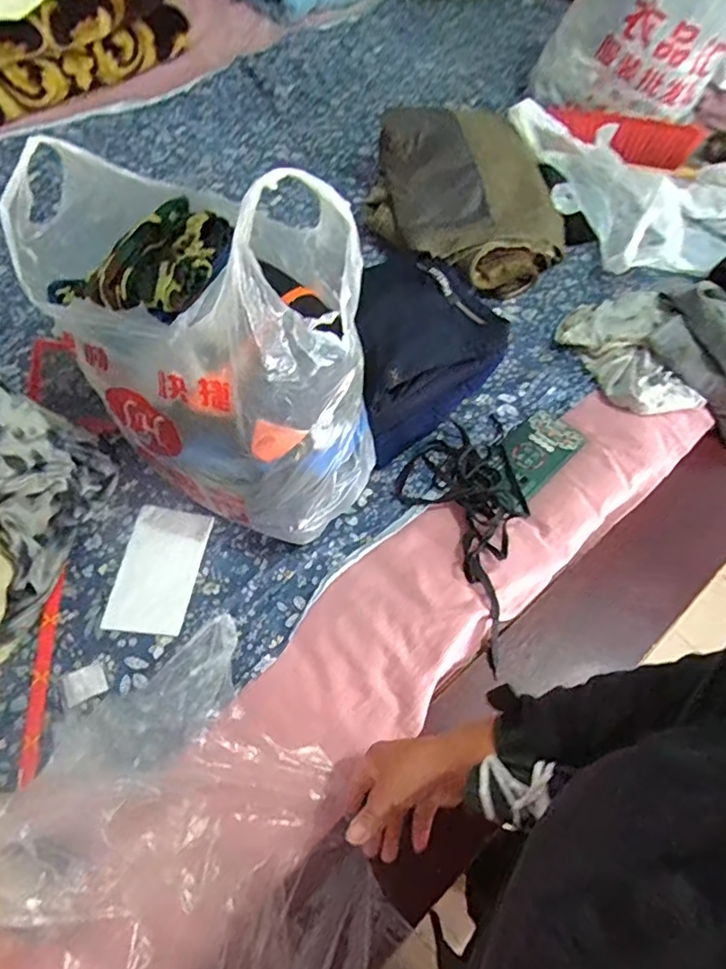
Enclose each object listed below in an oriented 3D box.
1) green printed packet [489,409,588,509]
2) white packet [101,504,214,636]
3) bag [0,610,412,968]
[{"bbox_3d":[0.212,-0.036,0.748,0.076,0.009,0.170,39,59,21],"label":"green printed packet"},{"bbox_3d":[-0.222,0.090,0.644,0.082,0.008,0.149,6,58,0],"label":"white packet"},{"bbox_3d":[-0.164,0.322,0.433,0.315,0.161,0.357,39,64,19],"label":"bag"}]

